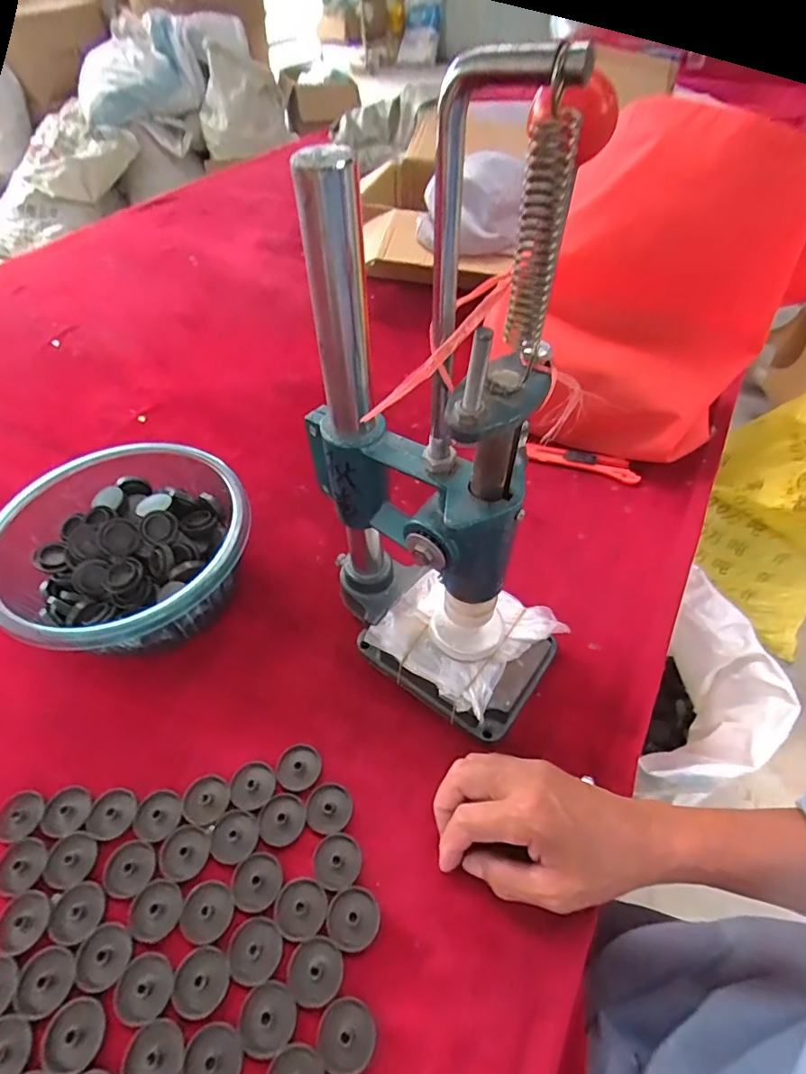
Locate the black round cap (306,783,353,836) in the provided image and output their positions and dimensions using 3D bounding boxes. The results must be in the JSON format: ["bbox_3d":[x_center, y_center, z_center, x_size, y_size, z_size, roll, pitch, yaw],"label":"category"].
[{"bbox_3d":[-0.054,0.198,0.374,0.034,0.004,0.032,-1,50,1],"label":"black round cap"}]

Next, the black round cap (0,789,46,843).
[{"bbox_3d":[-0.283,0.206,0.375,0.032,0.006,0.032,-1,50,1],"label":"black round cap"}]

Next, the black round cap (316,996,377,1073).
[{"bbox_3d":[-0.033,0.293,0.299,0.033,0.004,0.033,-1,50,1],"label":"black round cap"}]

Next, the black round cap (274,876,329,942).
[{"bbox_3d":[-0.067,0.243,0.333,0.033,0.004,0.032,-1,50,1],"label":"black round cap"}]

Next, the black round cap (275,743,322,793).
[{"bbox_3d":[-0.080,0.176,0.391,0.034,0.004,0.033,-1,50,1],"label":"black round cap"}]

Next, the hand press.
[{"bbox_3d":[0.018,-0.028,0.329,0.195,0.358,0.107,27,56,23],"label":"hand press"}]

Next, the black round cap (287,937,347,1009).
[{"bbox_3d":[-0.054,0.268,0.315,0.034,0.004,0.033,-1,50,1],"label":"black round cap"}]

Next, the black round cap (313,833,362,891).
[{"bbox_3d":[-0.045,0.225,0.354,0.032,0.004,0.032,-1,50,1],"label":"black round cap"}]

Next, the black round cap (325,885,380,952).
[{"bbox_3d":[-0.032,0.248,0.332,0.033,0.004,0.033,-1,50,1],"label":"black round cap"}]

